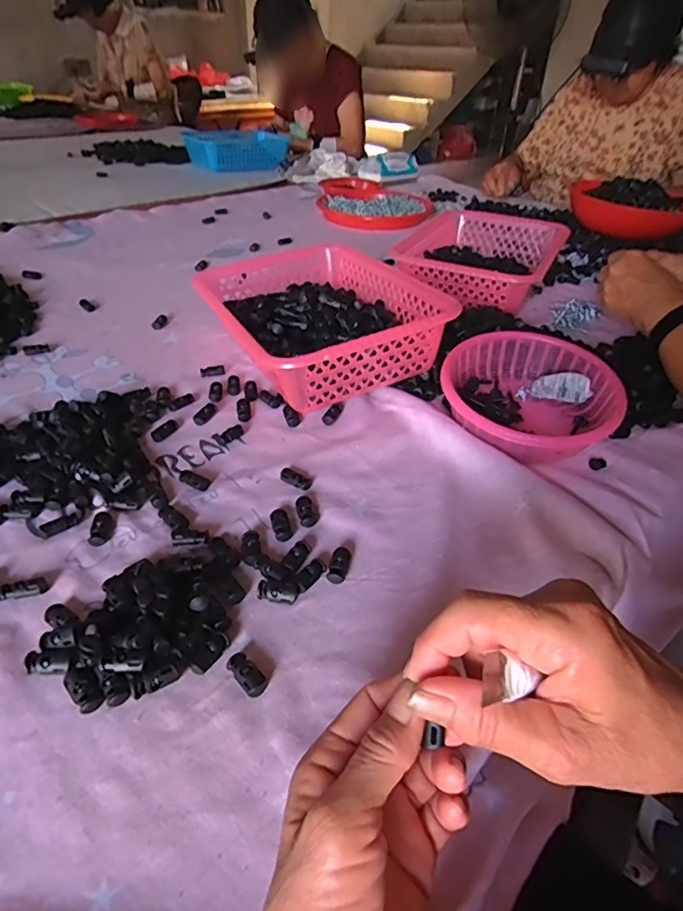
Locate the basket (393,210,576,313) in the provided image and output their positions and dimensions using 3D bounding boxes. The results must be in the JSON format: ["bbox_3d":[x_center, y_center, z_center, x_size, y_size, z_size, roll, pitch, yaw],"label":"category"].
[{"bbox_3d":[0.216,-0.306,0.838,0.210,0.067,0.274,20,42,18],"label":"basket"}]

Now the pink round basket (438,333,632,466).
[{"bbox_3d":[0.182,-0.061,0.539,0.160,0.056,0.158,3,39,-2],"label":"pink round basket"}]

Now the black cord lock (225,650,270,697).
[{"bbox_3d":[-0.057,0.132,0.326,0.014,0.008,0.029,-28,49,-33],"label":"black cord lock"}]

